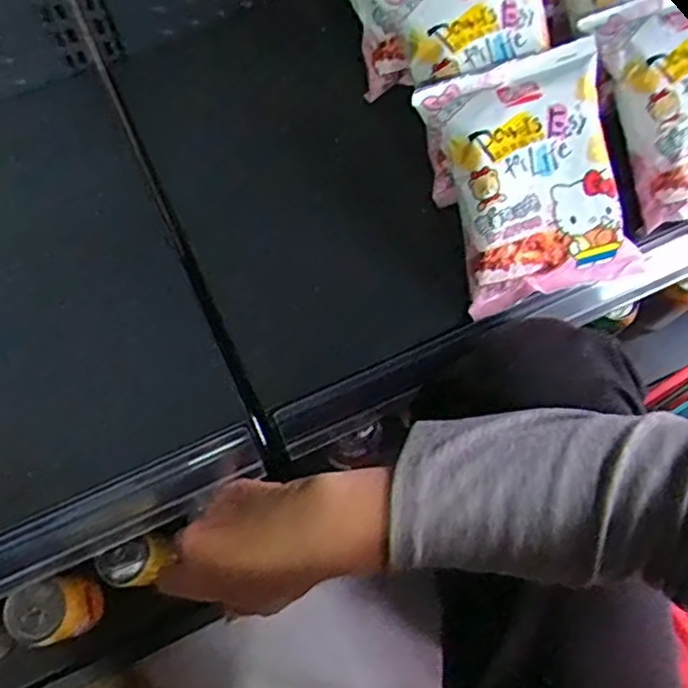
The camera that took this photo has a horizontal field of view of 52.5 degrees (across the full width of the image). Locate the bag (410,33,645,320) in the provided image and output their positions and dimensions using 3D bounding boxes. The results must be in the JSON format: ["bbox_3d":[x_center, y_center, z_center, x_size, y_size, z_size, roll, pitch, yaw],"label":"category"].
[{"bbox_3d":[0.146,-0.122,0.528,0.139,0.040,0.181,-18,101,1],"label":"bag"}]

